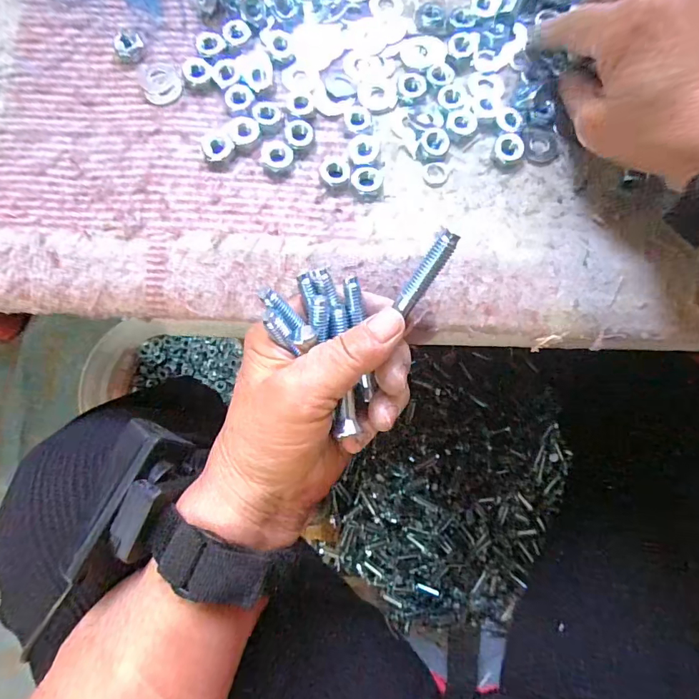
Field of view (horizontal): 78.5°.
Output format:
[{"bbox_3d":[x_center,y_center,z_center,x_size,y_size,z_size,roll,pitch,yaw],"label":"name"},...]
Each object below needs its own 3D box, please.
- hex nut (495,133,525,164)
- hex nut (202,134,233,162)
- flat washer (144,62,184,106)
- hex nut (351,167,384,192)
[{"bbox_3d":[0.090,-0.113,0.240,0.015,0.005,0.014,4,80,-2],"label":"hex nut"},{"bbox_3d":[-0.073,-0.111,0.234,0.016,0.004,0.016,42,81,5],"label":"hex nut"},{"bbox_3d":[-0.106,-0.152,0.243,0.022,0.004,0.028,-13,80,-2],"label":"flat washer"},{"bbox_3d":[0.010,-0.094,0.236,0.017,0.004,0.015,-16,82,-5],"label":"hex nut"}]

